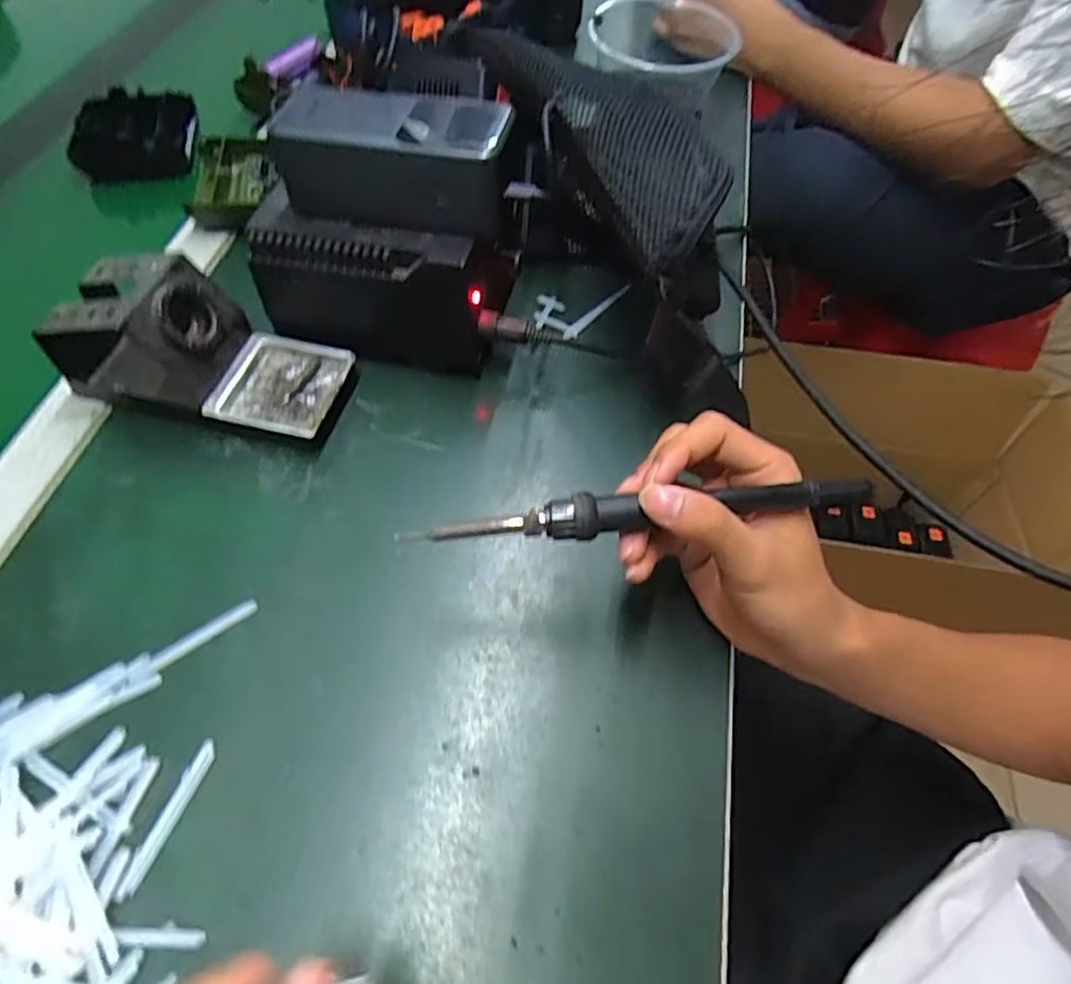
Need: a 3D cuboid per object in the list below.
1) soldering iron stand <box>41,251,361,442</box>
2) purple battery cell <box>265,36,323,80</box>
[{"bbox_3d":[-0.203,-0.087,0.395,0.172,0.075,0.075,11,58,5],"label":"soldering iron stand"},{"bbox_3d":[-0.208,-0.375,0.568,0.053,0.018,0.015,-38,66,-9],"label":"purple battery cell"}]

